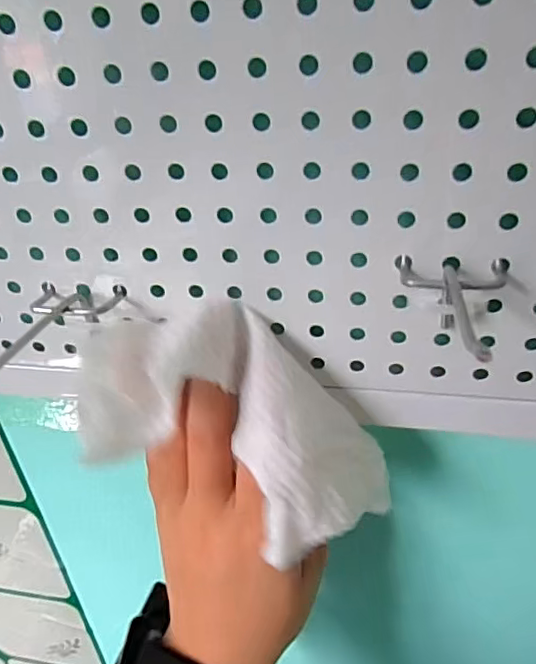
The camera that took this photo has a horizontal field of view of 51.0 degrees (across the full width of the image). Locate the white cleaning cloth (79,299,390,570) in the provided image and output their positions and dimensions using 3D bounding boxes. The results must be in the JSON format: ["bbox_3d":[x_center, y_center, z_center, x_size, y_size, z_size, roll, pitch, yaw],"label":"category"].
[{"bbox_3d":[-0.008,0.042,0.217,0.118,0.089,0.062,-2,34,5],"label":"white cleaning cloth"}]

